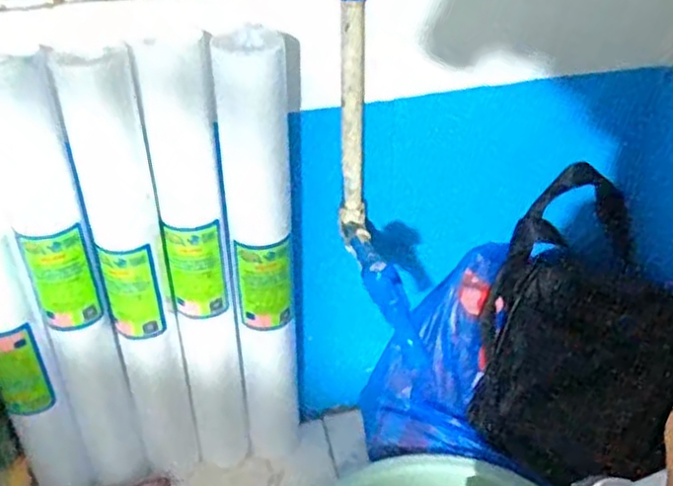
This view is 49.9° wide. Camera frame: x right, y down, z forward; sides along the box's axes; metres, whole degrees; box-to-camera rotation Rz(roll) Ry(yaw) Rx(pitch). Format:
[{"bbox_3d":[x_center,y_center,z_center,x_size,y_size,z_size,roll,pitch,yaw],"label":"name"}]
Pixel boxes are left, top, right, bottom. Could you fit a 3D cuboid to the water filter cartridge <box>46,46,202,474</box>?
[{"bbox_3d":[-0.198,0.048,0.718,0.062,0.490,0.060,-14,36,-18],"label":"water filter cartridge"}]

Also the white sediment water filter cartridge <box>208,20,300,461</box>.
[{"bbox_3d":[-0.073,0.027,0.738,0.070,0.485,0.069,-5,34,-5],"label":"white sediment water filter cartridge"}]

